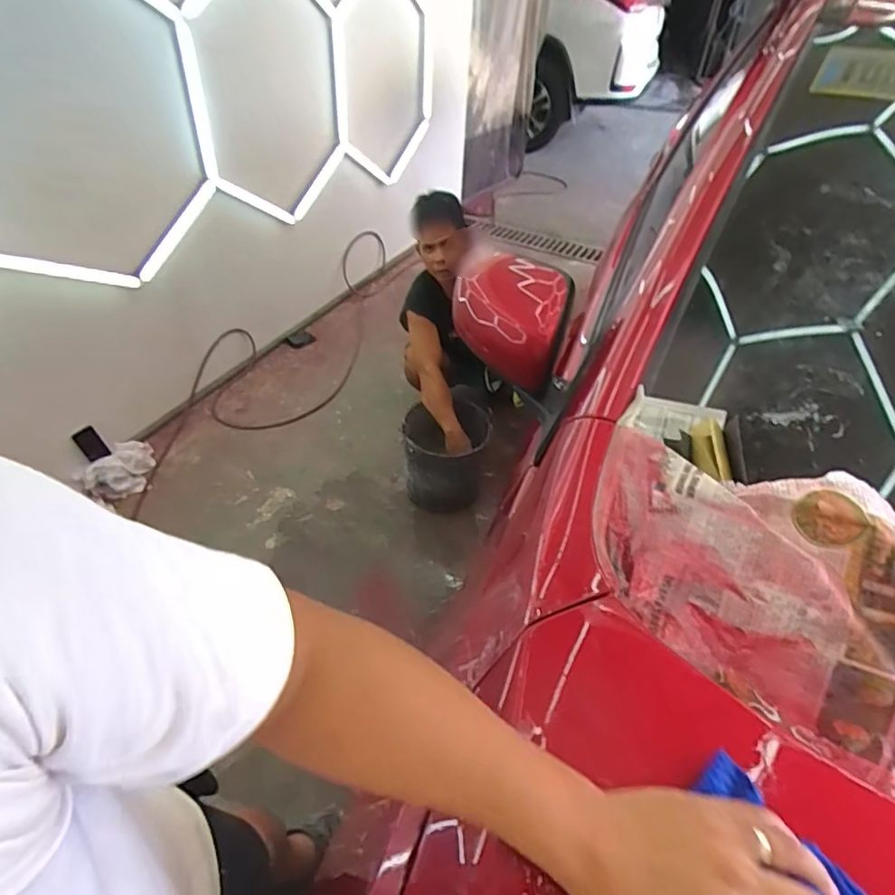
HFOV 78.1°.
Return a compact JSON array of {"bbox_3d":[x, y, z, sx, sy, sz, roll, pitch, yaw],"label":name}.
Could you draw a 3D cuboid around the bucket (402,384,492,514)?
[{"bbox_3d":[-0.011,0.024,1.912,0.286,0.316,0.327,7,42,4],"label":"bucket"}]

